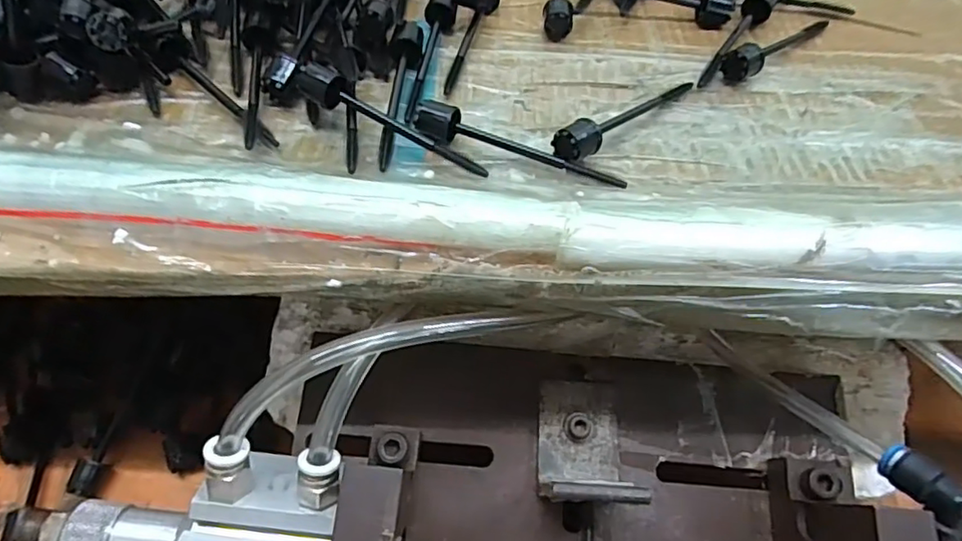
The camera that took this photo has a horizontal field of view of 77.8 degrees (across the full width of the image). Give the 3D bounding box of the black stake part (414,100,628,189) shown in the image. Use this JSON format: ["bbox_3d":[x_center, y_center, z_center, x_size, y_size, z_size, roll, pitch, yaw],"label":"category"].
[{"bbox_3d":[0.015,-0.049,0.237,0.087,0.011,0.014,19,54,9],"label":"black stake part"}]

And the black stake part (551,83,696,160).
[{"bbox_3d":[0.063,-0.068,0.256,0.093,0.016,0.012,-36,63,-27],"label":"black stake part"}]

